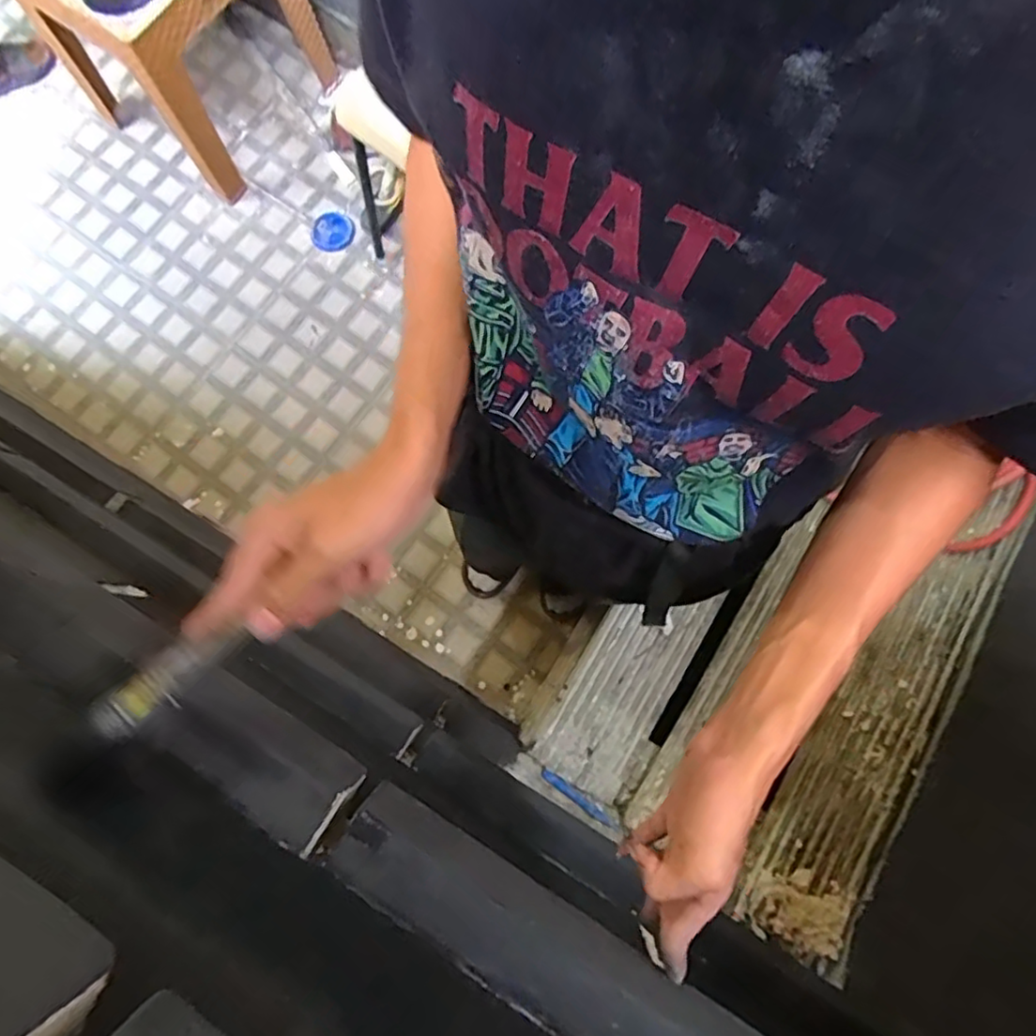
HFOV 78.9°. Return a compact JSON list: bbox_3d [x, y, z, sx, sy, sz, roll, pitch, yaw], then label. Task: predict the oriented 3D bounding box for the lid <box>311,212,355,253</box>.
[{"bbox_3d":[-0.494,-0.765,1.683,0.115,0.024,0.109,0,86,2],"label":"lid"}]

